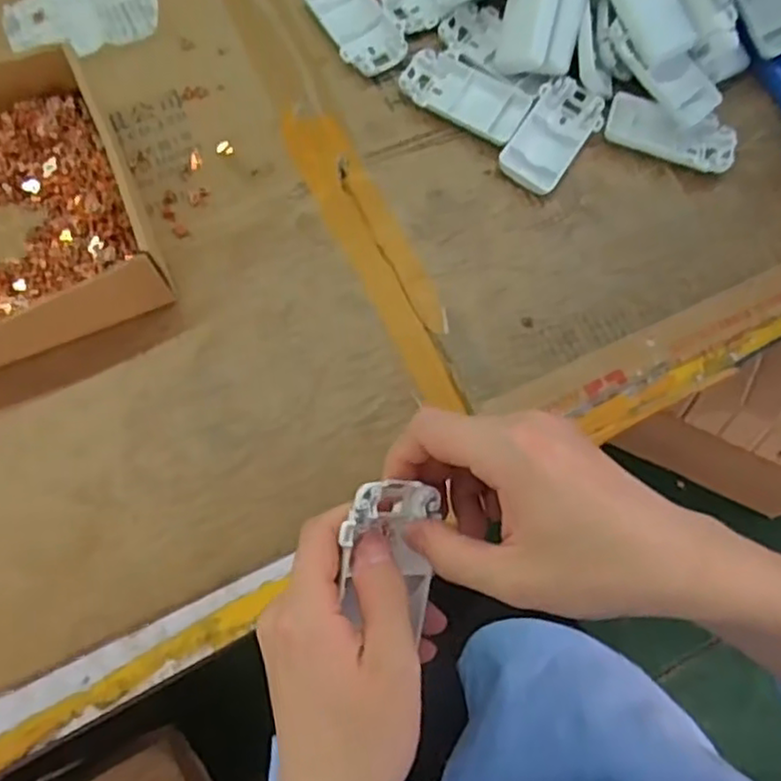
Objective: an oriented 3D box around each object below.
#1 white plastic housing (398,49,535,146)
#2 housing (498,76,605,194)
[{"bbox_3d":[0.054,-0.217,0.515,0.095,0.012,0.048,29,75,8],"label":"white plastic housing"},{"bbox_3d":[0.120,-0.188,0.520,0.049,0.017,0.093,29,75,8],"label":"housing"}]

